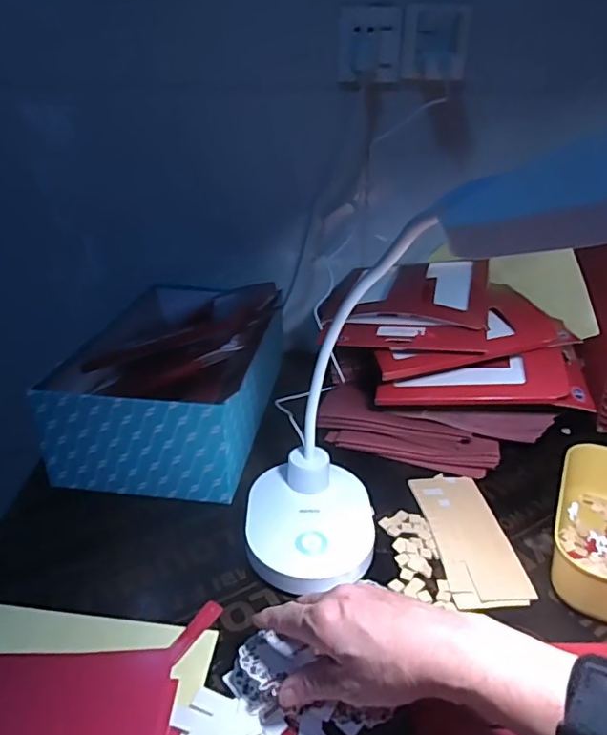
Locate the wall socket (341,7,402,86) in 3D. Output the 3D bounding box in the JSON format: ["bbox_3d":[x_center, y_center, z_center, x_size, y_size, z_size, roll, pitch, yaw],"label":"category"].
[{"bbox_3d":[0.085,-0.410,0.690,0.074,0.083,0.029,-6,28,-13],"label":"wall socket"}]

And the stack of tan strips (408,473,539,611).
[{"bbox_3d":[0.159,0.157,0.527,0.073,0.010,0.165,-1,27,-5],"label":"stack of tan strips"}]

